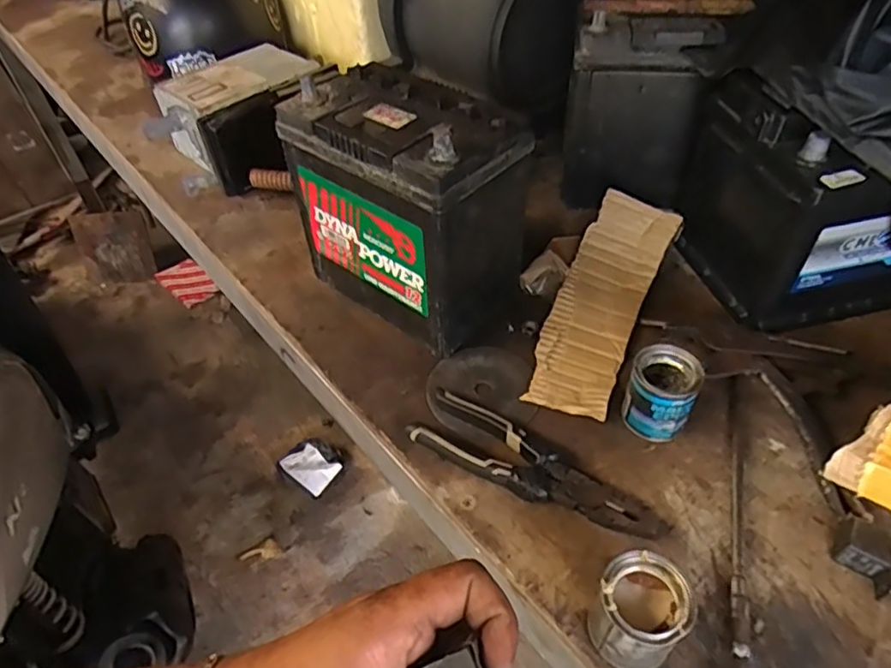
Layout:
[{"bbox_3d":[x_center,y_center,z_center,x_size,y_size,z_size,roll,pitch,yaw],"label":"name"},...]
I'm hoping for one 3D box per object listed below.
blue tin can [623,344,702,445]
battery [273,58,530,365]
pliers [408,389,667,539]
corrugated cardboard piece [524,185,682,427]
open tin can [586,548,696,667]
[{"bbox_3d":[0.180,0.050,0.496,0.051,0.060,0.053,-2,47,2],"label":"blue tin can"},{"bbox_3d":[-0.032,-0.121,0.572,0.197,0.201,0.132,31,56,28],"label":"battery"},{"bbox_3d":[0.071,0.110,0.475,0.205,0.021,0.053,25,53,23],"label":"pliers"},{"bbox_3d":[0.157,-0.036,0.586,0.091,0.047,0.267,17,50,18],"label":"corrugated cardboard piece"},{"bbox_3d":[0.123,0.179,0.379,0.053,0.066,0.052,-2,47,2],"label":"open tin can"}]

